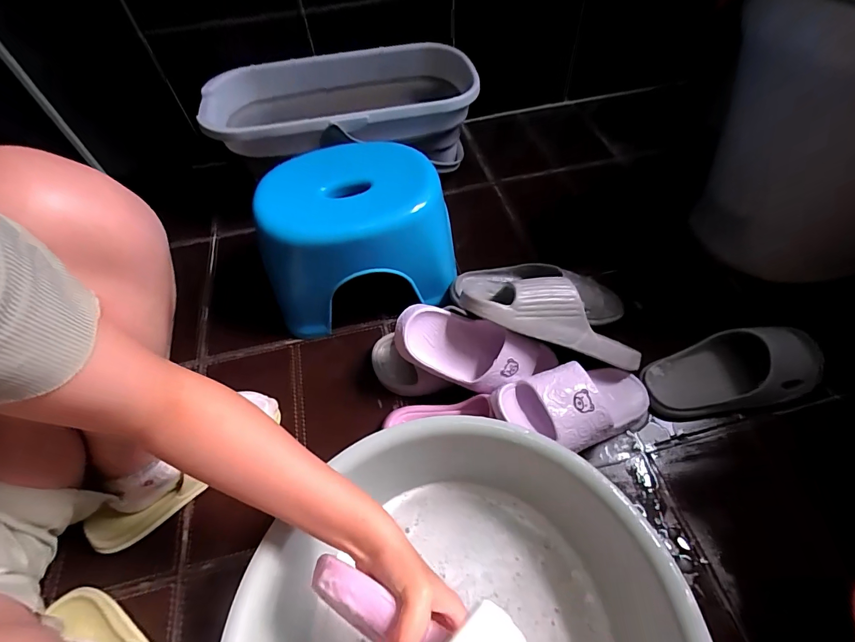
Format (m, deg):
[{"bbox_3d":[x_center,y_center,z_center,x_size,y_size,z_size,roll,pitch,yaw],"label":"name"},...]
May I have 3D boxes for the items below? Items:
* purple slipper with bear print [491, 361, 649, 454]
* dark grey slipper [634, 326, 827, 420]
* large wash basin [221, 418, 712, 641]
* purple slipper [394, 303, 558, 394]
[{"bbox_3d":[0.197,0.107,0.511,0.236,0.071,0.095,0,50,-26],"label":"purple slipper with bear print"},{"bbox_3d":[0.444,0.067,0.567,0.265,0.058,0.104,-10,54,-3],"label":"dark grey slipper"},{"bbox_3d":[0.040,0.299,0.368,0.375,0.131,0.370,-2,54,2],"label":"large wash basin"},{"bbox_3d":[0.070,0.044,0.543,0.231,0.075,0.087,14,54,-8],"label":"purple slipper"}]

